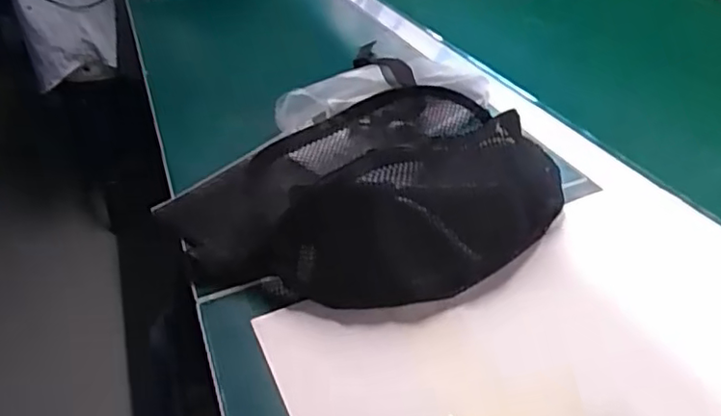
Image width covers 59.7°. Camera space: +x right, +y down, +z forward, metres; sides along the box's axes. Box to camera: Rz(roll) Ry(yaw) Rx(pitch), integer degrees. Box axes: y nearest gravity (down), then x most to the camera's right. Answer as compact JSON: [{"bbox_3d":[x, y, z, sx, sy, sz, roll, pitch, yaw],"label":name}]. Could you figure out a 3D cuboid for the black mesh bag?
[{"bbox_3d":[0.012,-0.028,0.502,0.293,0.088,0.236,-20,39,-24],"label":"black mesh bag"}]

